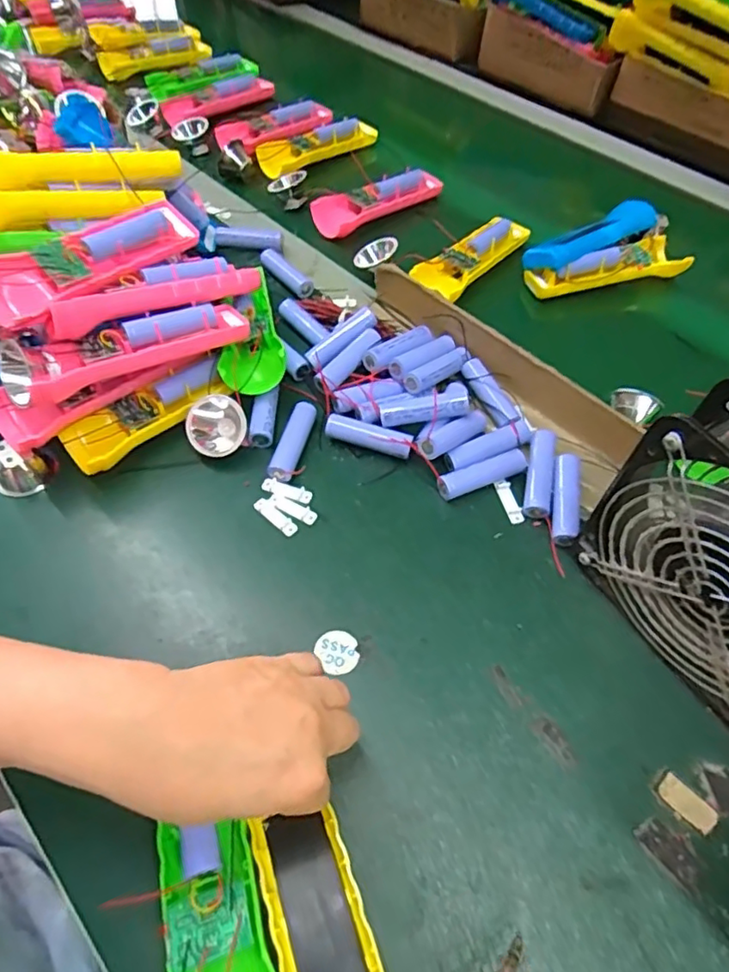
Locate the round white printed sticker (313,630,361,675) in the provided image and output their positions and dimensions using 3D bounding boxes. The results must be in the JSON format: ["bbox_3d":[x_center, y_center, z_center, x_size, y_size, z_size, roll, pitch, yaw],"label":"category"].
[{"bbox_3d":[-0.015,0.102,0.363,0.023,0.004,0.027,-36,69,-18],"label":"round white printed sticker"}]

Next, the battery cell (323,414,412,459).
[{"bbox_3d":[0.004,-0.036,0.441,0.065,0.021,0.018,17,56,10],"label":"battery cell"}]

